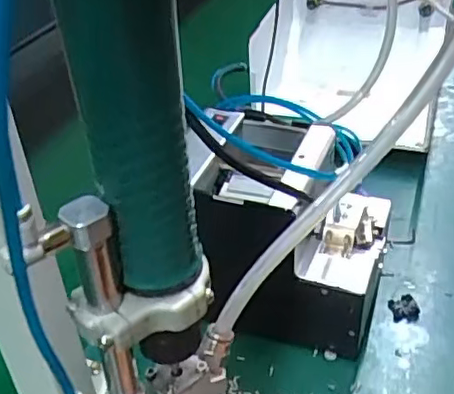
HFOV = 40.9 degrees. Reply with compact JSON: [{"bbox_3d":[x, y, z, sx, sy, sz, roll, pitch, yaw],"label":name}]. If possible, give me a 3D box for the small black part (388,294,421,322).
[{"bbox_3d":[0.161,0.101,0.554,0.027,0.005,0.028,-4,35,3],"label":"small black part"}]

